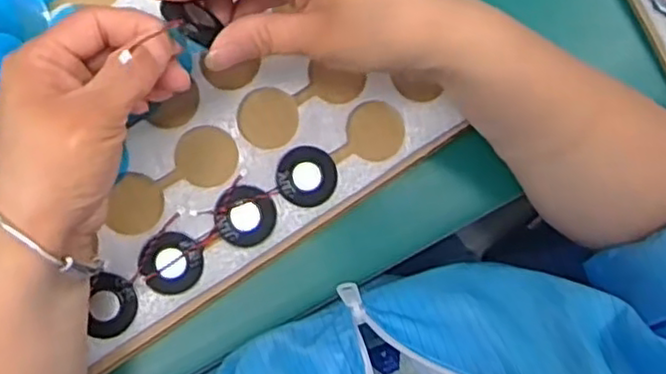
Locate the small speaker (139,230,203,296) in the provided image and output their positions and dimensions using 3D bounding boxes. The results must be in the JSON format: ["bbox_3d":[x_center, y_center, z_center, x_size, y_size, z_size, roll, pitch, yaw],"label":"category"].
[{"bbox_3d":[-0.088,0.041,0.375,0.033,0.004,0.033,1,82,-5],"label":"small speaker"}]

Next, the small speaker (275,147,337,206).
[{"bbox_3d":[-0.014,-0.006,0.389,0.033,0.004,0.033,-12,83,-7],"label":"small speaker"}]

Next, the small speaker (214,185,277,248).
[{"bbox_3d":[-0.049,0.016,0.384,0.033,0.004,0.033,1,82,-5],"label":"small speaker"}]

